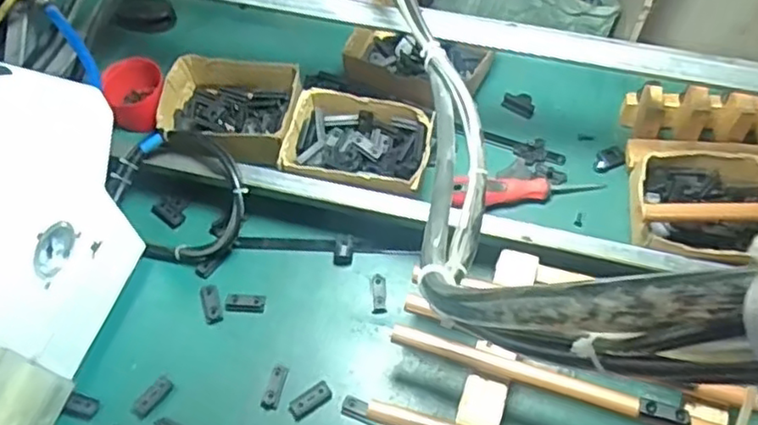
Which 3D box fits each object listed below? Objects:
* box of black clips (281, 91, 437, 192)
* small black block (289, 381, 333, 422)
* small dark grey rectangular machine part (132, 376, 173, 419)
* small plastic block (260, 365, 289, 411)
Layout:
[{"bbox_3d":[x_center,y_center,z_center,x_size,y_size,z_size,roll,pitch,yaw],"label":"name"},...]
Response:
[{"bbox_3d":[-0.020,-0.066,0.661,0.138,0.042,0.100,9,61,7],"label":"box of black clips"},{"bbox_3d":[-0.058,0.161,0.565,0.038,0.004,0.018,-31,64,-15],"label":"small black block"},{"bbox_3d":[-0.197,0.160,0.575,0.015,0.004,0.038,33,66,18],"label":"small dark grey rectangular machine part"},{"bbox_3d":[-0.090,0.153,0.575,0.015,0.005,0.039,11,61,8],"label":"small plastic block"}]

